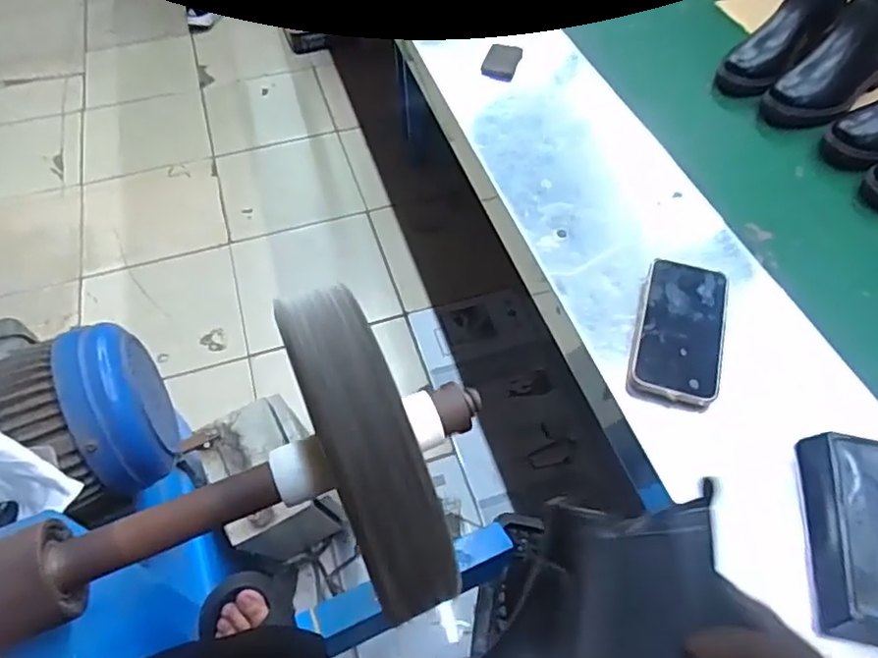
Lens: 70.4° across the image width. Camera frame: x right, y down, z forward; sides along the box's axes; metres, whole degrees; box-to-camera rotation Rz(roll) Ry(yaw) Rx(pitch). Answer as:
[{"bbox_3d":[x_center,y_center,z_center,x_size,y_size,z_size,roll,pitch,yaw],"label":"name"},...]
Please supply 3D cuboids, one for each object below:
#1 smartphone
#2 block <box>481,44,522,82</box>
[{"bbox_3d":[0.240,-0.003,0.615,0.077,0.010,0.160,12,58,15],"label":"smartphone"},{"bbox_3d":[0.093,-0.396,0.917,0.049,0.010,0.079,14,54,10],"label":"block"}]

